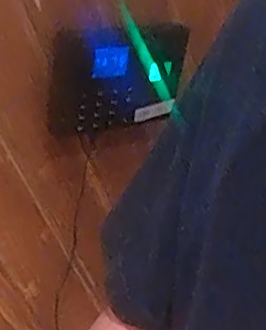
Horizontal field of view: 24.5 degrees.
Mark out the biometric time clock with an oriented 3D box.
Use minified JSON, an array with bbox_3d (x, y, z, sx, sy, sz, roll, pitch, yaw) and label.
[{"bbox_3d":[-0.017,-0.105,0.756,0.188,0.117,0.040,-13,35,-36],"label":"biometric time clock"}]

